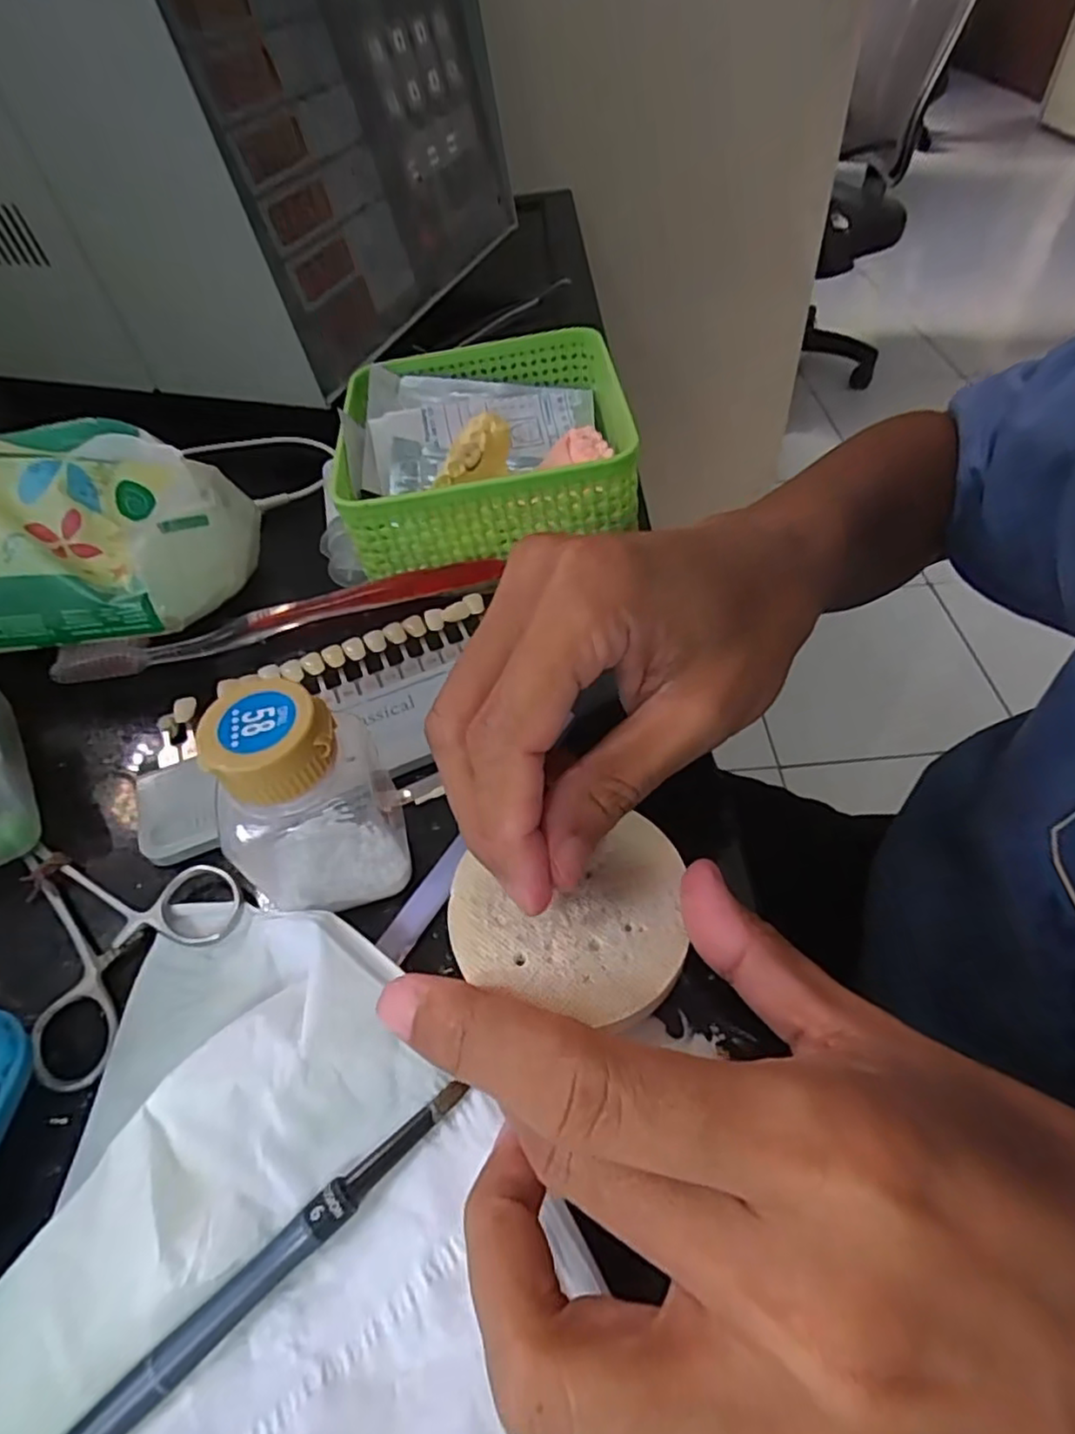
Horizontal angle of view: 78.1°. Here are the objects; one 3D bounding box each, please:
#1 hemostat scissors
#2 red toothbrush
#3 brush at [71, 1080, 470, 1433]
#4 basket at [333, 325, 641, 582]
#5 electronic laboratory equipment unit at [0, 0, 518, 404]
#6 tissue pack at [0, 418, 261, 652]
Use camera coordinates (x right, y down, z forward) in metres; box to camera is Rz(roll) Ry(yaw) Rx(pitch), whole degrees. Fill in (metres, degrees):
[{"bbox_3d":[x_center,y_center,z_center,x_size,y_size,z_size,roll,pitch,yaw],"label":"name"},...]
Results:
[{"bbox_3d":[-0.125,0.061,0.205,0.061,0.004,0.082,-24,53,-13],"label":"hemostat scissors"},{"bbox_3d":[-0.109,-0.043,0.282,0.186,0.012,0.010,-15,52,-6],"label":"red toothbrush"},{"bbox_3d":[-0.081,0.136,0.136,0.159,0.004,0.009,-36,57,-20],"label":"brush"},{"bbox_3d":[-0.022,-0.131,0.318,0.138,0.046,0.128,-6,51,1],"label":"basket"},{"bbox_3d":[-0.243,-0.414,0.464,0.356,0.190,0.343,13,54,16],"label":"electronic laboratory equipment unit"},{"bbox_3d":[-0.231,-0.086,0.279,0.201,0.062,0.118,2,51,-8],"label":"tissue pack"}]

